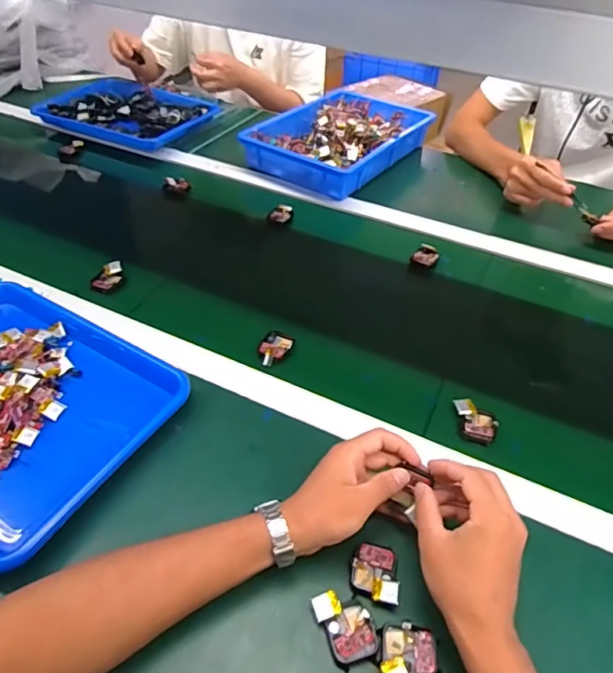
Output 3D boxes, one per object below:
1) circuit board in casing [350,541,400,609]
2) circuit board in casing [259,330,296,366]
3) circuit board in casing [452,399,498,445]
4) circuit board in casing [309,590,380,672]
[{"bbox_3d":[0.061,0.205,0.447,0.040,0.013,0.050,8,45,5],"label":"circuit board in casing"},{"bbox_3d":[-0.040,0.015,0.634,0.036,0.013,0.062,14,46,11],"label":"circuit board in casing"},{"bbox_3d":[0.188,0.095,0.569,0.051,0.016,0.045,17,46,13],"label":"circuit board in casing"},{"bbox_3d":[0.032,0.235,0.418,0.040,0.016,0.054,-21,50,-22],"label":"circuit board in casing"}]

